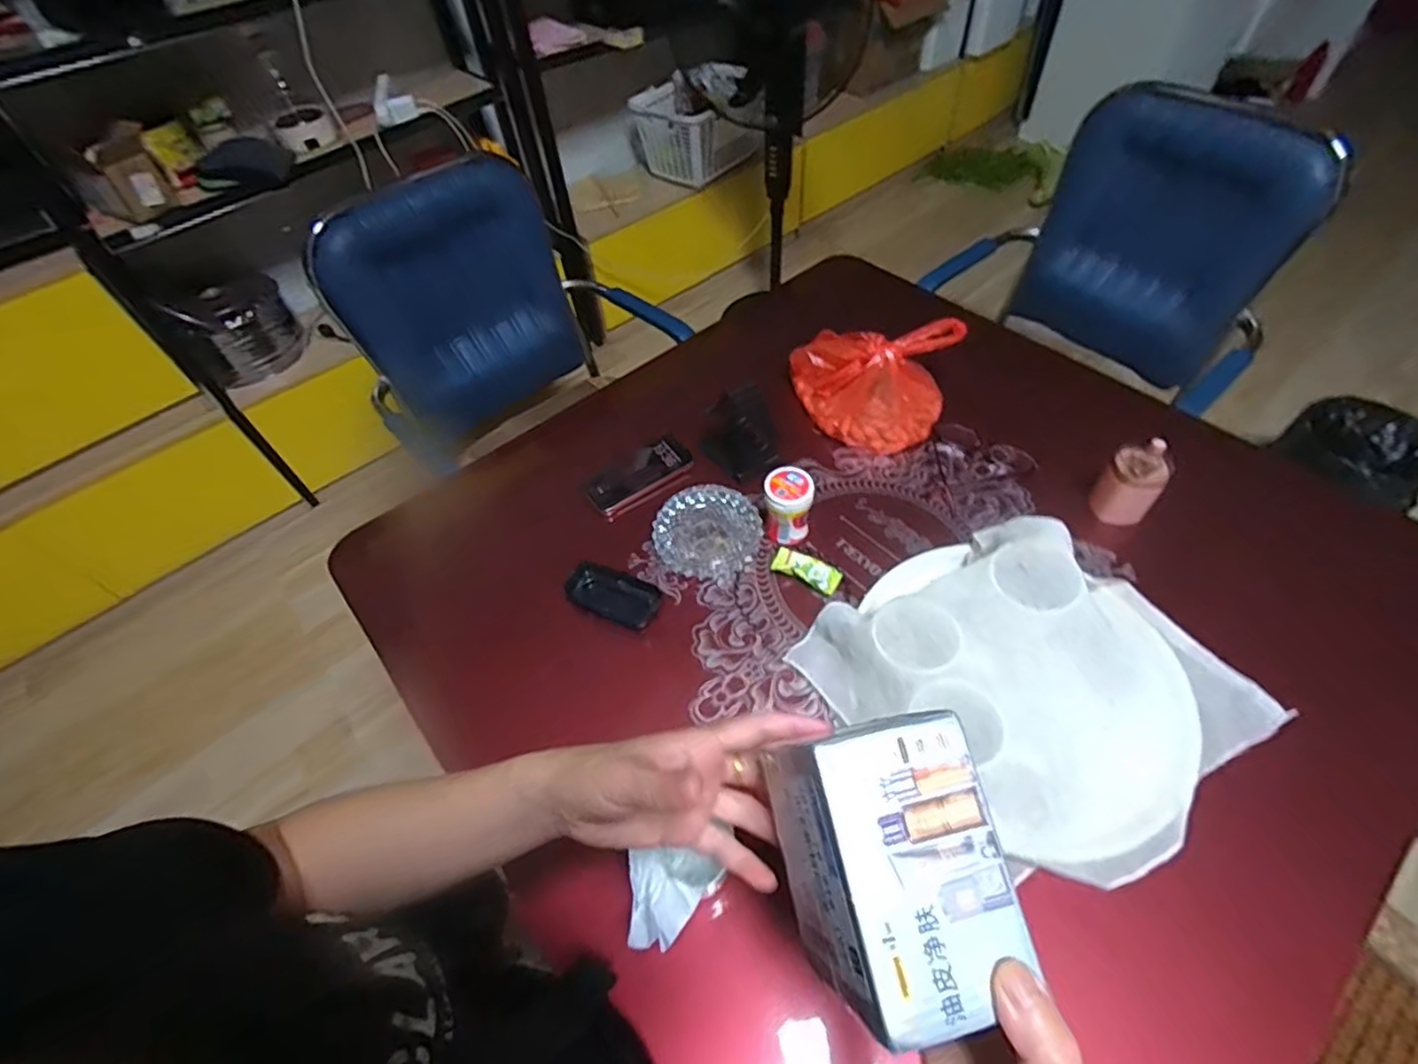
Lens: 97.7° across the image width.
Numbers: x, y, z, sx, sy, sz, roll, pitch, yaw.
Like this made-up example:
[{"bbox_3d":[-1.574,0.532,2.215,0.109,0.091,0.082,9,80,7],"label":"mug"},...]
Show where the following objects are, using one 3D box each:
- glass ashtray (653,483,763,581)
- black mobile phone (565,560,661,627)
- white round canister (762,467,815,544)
[{"bbox_3d":[0.001,-0.002,0.761,0.124,0.026,0.128,-2,53,3],"label":"glass ashtray"},{"bbox_3d":[-0.110,0.073,0.716,0.114,0.015,0.055,16,56,17],"label":"black mobile phone"},{"bbox_3d":[0.092,-0.026,0.734,0.058,0.089,0.060,3,53,8],"label":"white round canister"}]

